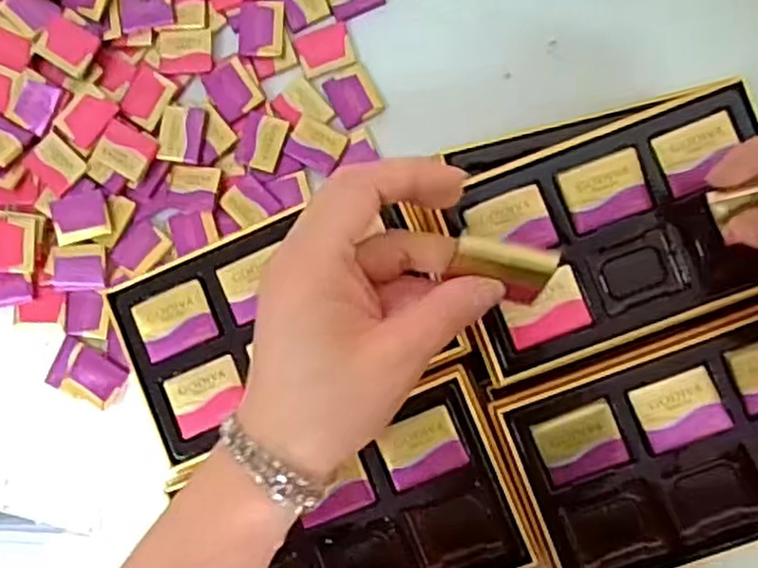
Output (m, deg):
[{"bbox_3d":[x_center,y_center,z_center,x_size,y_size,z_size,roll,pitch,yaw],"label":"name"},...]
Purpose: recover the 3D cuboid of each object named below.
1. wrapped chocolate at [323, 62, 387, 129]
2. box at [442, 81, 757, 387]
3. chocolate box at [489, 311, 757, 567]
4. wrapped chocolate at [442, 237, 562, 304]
[{"bbox_3d":[-0.018,-0.134,0.527,0.033,0.004,0.039,-29,84,3],"label":"wrapped chocolate"},{"bbox_3d":[0.117,-0.024,0.368,0.154,0.020,0.101,-20,85,4],"label":"box"},{"bbox_3d":[0.149,0.079,0.358,0.160,0.027,0.099,-21,85,4],"label":"chocolate box"},{"bbox_3d":[0.048,-0.005,0.287,0.037,0.007,0.024,11,122,-6],"label":"wrapped chocolate"}]

